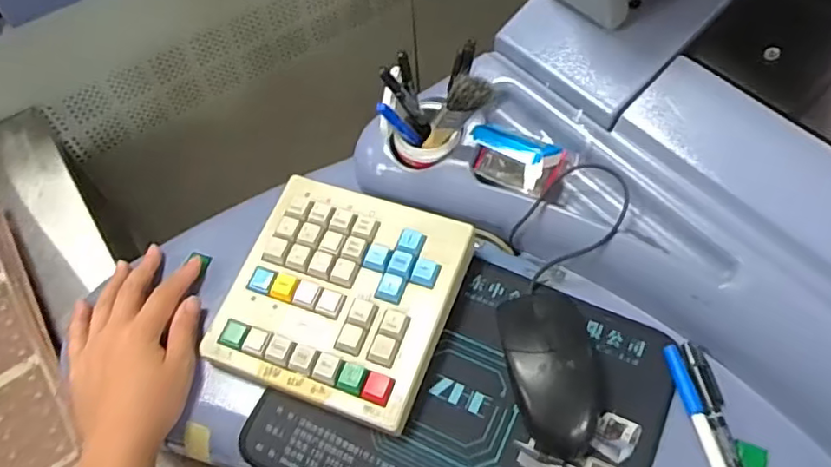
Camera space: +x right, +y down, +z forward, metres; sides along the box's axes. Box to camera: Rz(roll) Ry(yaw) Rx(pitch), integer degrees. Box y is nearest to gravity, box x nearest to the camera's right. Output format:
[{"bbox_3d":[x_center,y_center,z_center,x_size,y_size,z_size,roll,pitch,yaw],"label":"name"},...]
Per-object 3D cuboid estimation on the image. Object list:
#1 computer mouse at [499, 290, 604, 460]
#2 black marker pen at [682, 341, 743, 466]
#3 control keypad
[{"bbox_3d":[0.092,0.088,0.414,0.056,0.035,0.116,-8,58,-2],"label":"computer mouse"},{"bbox_3d":[0.203,0.138,0.390,0.020,0.012,0.139,-9,58,-2],"label":"black marker pen"},{"bbox_3d":[-0.054,0.042,0.445,0.157,0.027,0.157,18,61,14],"label":"control keypad"}]

